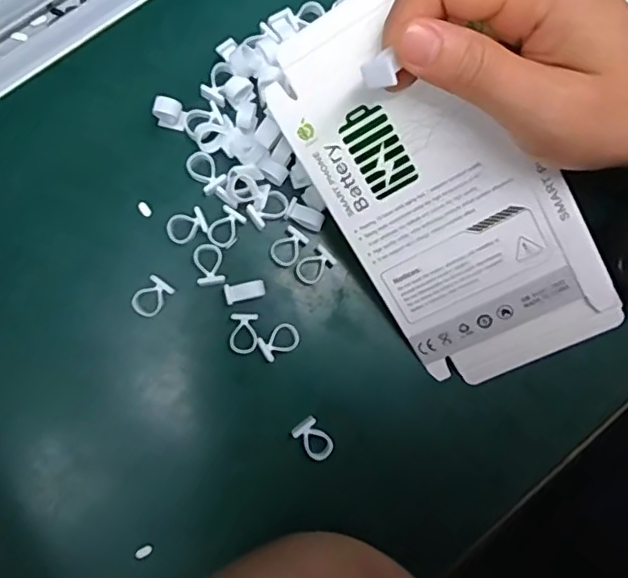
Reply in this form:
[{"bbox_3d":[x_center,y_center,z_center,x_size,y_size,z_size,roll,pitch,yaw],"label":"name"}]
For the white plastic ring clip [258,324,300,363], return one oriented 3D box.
[{"bbox_3d":[-0.015,0.023,0.260,0.018,0.005,0.013,-32,88,-8],"label":"white plastic ring clip"}]

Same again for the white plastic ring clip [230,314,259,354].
[{"bbox_3d":[-0.031,0.020,0.258,0.012,0.005,0.018,1,84,-5],"label":"white plastic ring clip"}]

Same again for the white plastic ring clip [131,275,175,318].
[{"bbox_3d":[-0.071,0.004,0.255,0.012,0.006,0.018,40,82,-1],"label":"white plastic ring clip"}]

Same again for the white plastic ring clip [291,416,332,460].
[{"bbox_3d":[0.000,0.067,0.258,0.012,0.008,0.019,-41,89,-8],"label":"white plastic ring clip"}]

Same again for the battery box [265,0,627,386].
[{"bbox_3d":[0.054,-0.037,0.241,0.087,0.004,0.170,-28,107,16],"label":"battery box"}]

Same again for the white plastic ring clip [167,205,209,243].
[{"bbox_3d":[-0.057,-0.028,0.257,0.018,0.004,0.012,-26,87,-7],"label":"white plastic ring clip"}]

